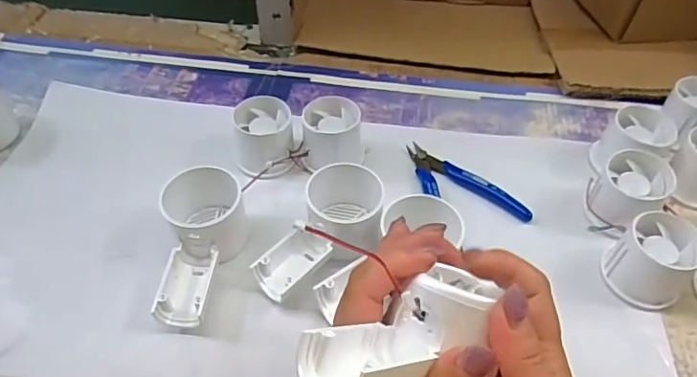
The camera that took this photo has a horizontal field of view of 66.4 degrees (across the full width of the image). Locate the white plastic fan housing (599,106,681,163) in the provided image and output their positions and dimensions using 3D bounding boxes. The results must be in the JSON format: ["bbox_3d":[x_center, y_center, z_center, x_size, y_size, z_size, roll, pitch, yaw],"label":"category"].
[{"bbox_3d":[0.252,-0.039,0.473,0.059,0.047,0.058,8,50,7],"label":"white plastic fan housing"}]

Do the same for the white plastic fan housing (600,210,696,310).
[{"bbox_3d":[0.227,0.053,0.399,0.054,0.048,0.056,0,49,0],"label":"white plastic fan housing"}]

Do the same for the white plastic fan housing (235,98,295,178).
[{"bbox_3d":[-0.076,-0.043,0.476,0.051,0.050,0.059,-4,49,-4],"label":"white plastic fan housing"}]

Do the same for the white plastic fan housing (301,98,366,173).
[{"bbox_3d":[-0.013,-0.045,0.481,0.053,0.047,0.060,-1,49,-1],"label":"white plastic fan housing"}]

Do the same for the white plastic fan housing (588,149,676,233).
[{"bbox_3d":[0.225,0.006,0.432,0.054,0.050,0.058,33,57,25],"label":"white plastic fan housing"}]

